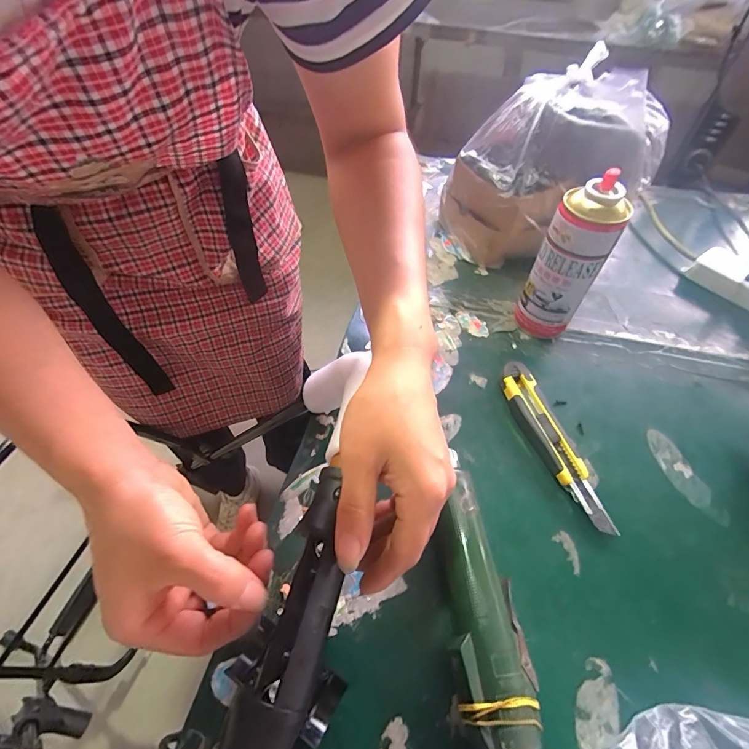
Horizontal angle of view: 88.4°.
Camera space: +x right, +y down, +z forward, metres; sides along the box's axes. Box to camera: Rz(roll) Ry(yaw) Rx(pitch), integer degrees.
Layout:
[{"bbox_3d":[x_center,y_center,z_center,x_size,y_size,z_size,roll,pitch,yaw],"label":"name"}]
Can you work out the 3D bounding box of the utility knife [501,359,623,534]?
[{"bbox_3d":[0.180,0.064,0.387,0.043,0.023,0.182,-13,54,-11],"label":"utility knife"}]

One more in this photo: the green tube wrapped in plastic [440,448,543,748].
[{"bbox_3d":[0.078,0.169,0.295,0.054,0.041,0.183,-3,52,-3],"label":"green tube wrapped in plastic"}]

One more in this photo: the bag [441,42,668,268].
[{"bbox_3d":[0.223,-0.259,0.494,0.211,0.200,0.156,-14,54,-10],"label":"bag"}]

